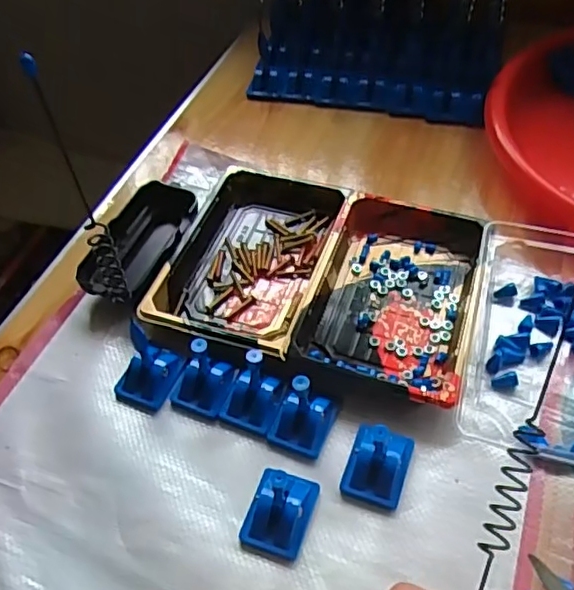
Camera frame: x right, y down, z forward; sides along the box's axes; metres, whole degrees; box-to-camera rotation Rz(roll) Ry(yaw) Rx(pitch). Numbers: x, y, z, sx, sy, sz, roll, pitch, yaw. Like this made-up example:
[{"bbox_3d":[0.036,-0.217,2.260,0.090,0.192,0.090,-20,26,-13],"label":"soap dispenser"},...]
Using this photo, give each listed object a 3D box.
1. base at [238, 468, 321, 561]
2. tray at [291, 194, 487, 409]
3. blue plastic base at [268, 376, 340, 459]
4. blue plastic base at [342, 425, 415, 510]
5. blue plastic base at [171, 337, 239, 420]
[{"bbox_3d":[-0.004,0.118,0.340,0.033,0.022,0.042,14,53,15],"label":"base"},{"bbox_3d":[0.074,-0.001,0.424,0.103,0.025,0.156,13,53,15],"label":"tray"},{"bbox_3d":[0.009,0.073,0.372,0.032,0.029,0.036,17,54,18],"label":"blue plastic base"},{"bbox_3d":[0.053,0.096,0.355,0.034,0.021,0.043,14,53,16],"label":"blue plastic base"},{"bbox_3d":[-0.053,0.053,0.388,0.033,0.029,0.034,20,55,20],"label":"blue plastic base"}]

